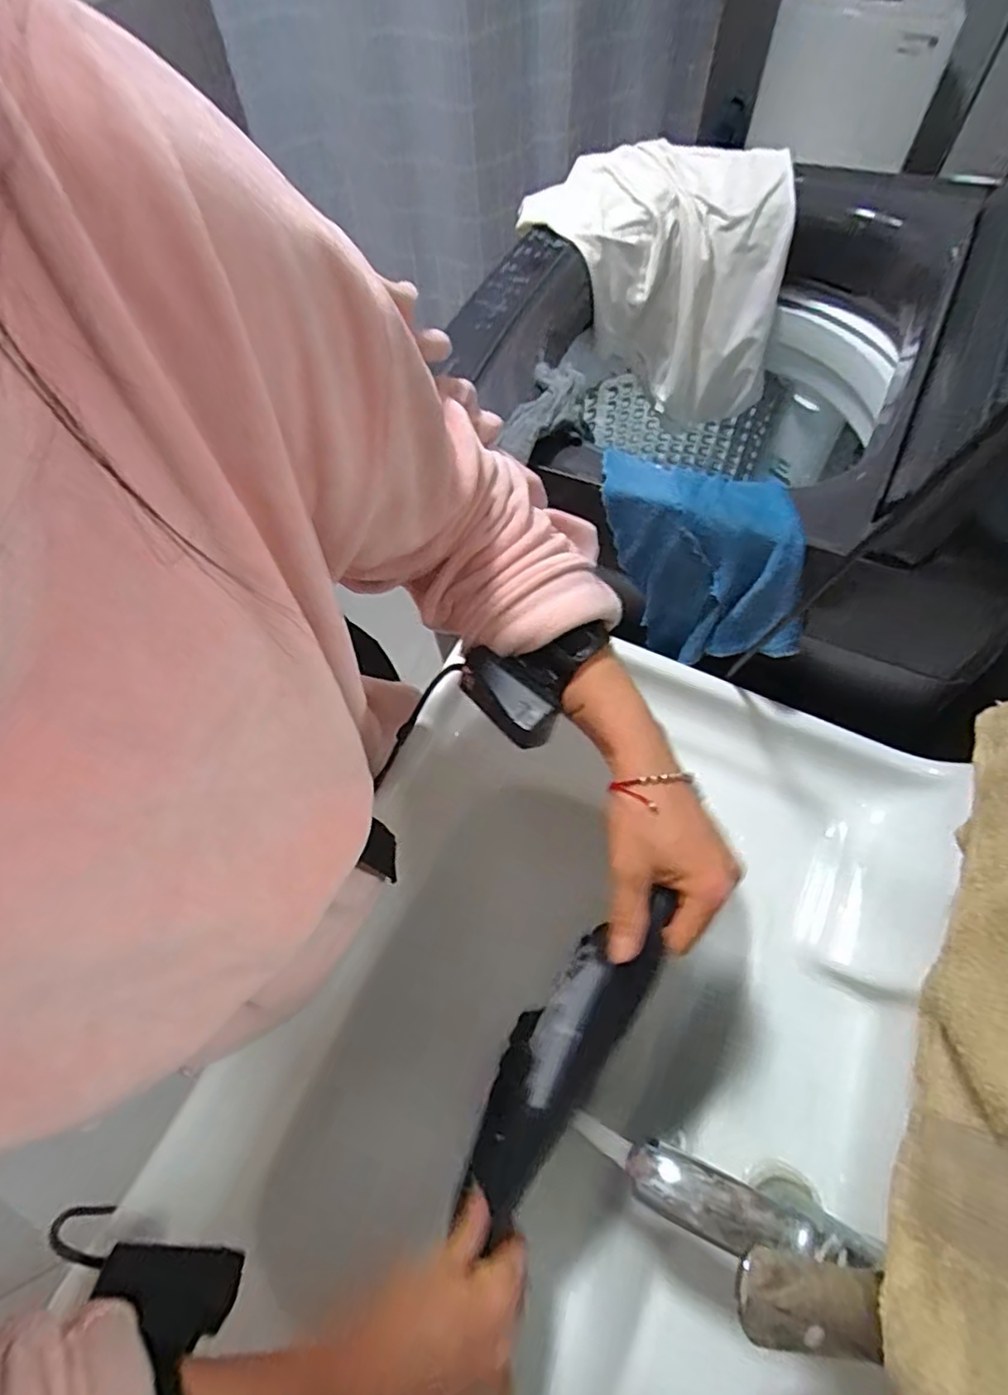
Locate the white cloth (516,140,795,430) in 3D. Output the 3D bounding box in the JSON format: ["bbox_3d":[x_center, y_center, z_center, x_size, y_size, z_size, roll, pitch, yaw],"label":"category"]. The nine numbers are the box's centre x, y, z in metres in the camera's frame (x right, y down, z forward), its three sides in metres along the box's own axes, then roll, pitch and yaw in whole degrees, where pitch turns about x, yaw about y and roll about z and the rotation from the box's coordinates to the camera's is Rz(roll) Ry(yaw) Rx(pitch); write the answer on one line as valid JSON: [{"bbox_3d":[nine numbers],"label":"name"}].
[{"bbox_3d":[0.183,-0.507,0.788,0.316,0.215,0.185,23,67,14],"label":"white cloth"}]

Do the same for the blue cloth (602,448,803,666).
[{"bbox_3d":[0.164,-0.115,0.535,0.194,0.139,0.097,24,68,14],"label":"blue cloth"}]

